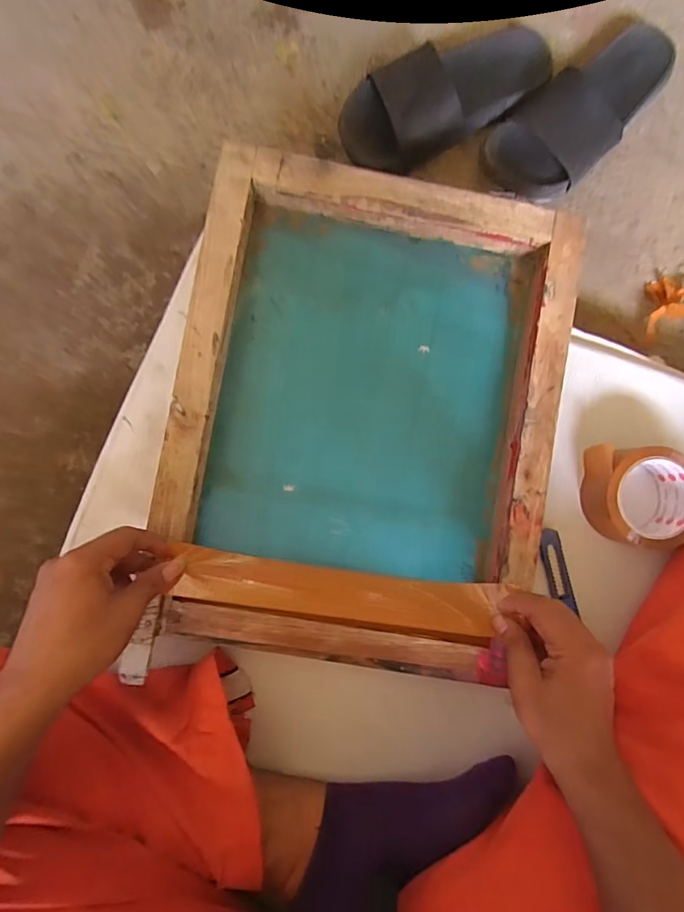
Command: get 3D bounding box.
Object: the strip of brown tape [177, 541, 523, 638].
[{"bbox_3d":[-0.004,0.129,0.443,0.286,0.041,0.054,7,88,0],"label":"strip of brown tape"}]

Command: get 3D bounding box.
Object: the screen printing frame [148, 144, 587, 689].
[{"bbox_3d":[0.026,-0.039,0.470,0.361,0.056,0.460,10,88,-3],"label":"screen printing frame"}]

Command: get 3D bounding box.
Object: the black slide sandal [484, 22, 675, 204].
[{"bbox_3d":[0.294,-0.421,0.567,0.114,0.067,0.259,45,86,-1],"label":"black slide sandal"}]

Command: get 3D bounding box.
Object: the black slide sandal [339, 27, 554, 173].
[{"bbox_3d":[0.121,-0.432,0.551,0.263,0.066,0.112,-32,90,-4],"label":"black slide sandal"}]

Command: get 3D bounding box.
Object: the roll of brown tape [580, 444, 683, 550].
[{"bbox_3d":[0.308,0.043,0.485,0.097,0.058,0.095,0,88,-4],"label":"roll of brown tape"}]

